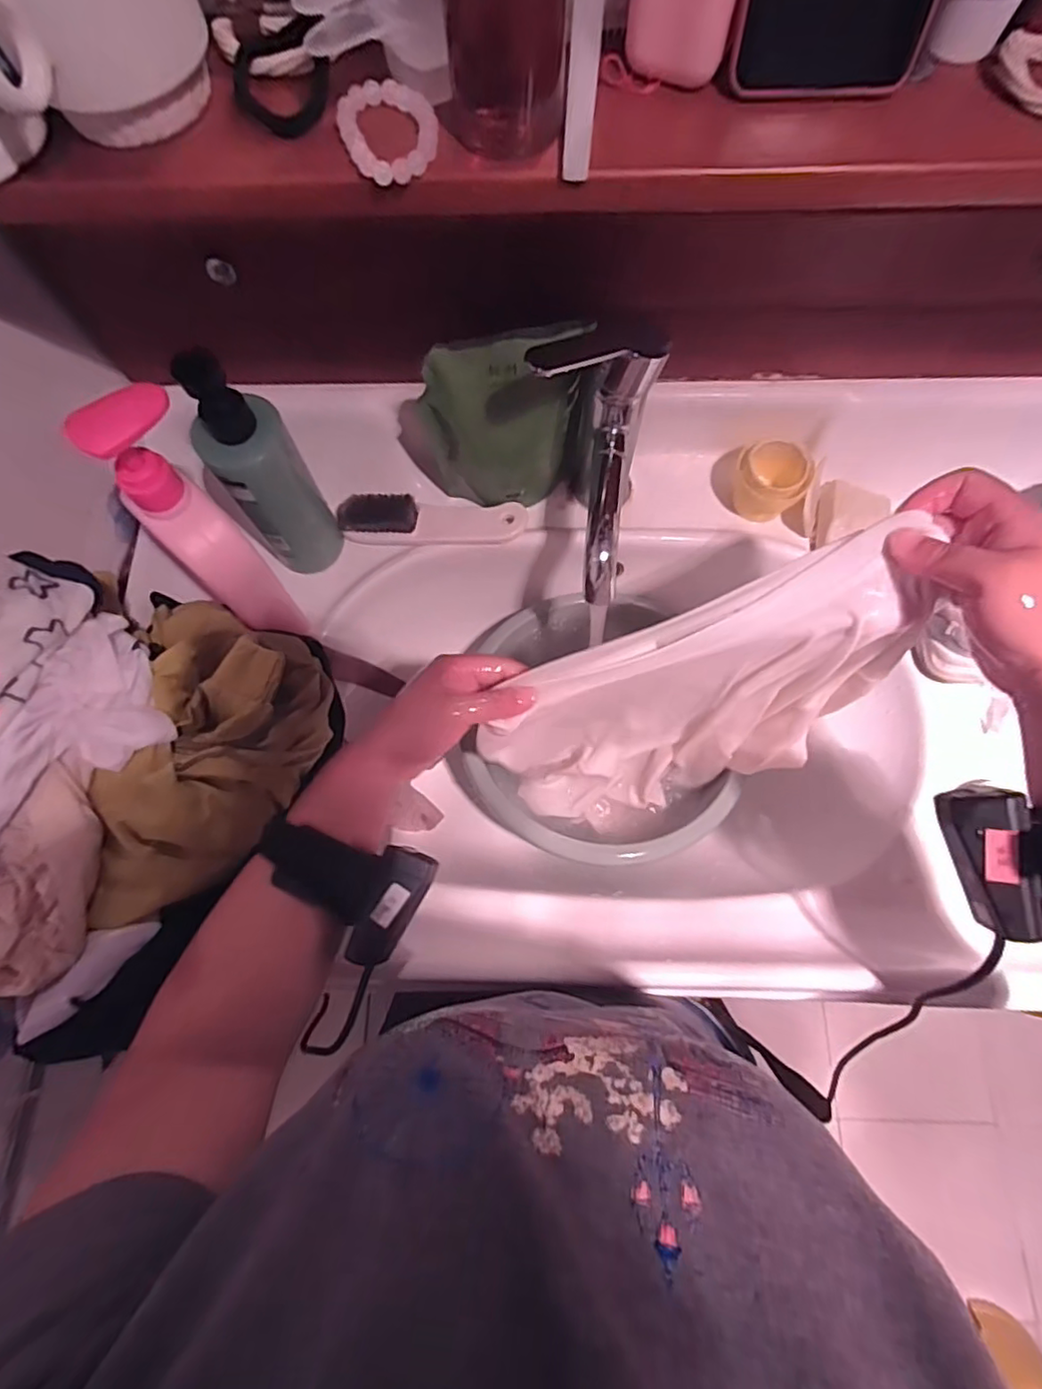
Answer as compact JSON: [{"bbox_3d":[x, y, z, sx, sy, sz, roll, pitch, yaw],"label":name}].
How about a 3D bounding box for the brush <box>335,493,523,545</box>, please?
[{"bbox_3d":[-0.080,-0.158,0.540,0.165,0.028,0.038,-3,73,1],"label":"brush"}]

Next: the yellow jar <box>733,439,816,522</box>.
[{"bbox_3d":[0.210,-0.182,0.513,0.060,0.053,0.062,26,76,9],"label":"yellow jar"}]

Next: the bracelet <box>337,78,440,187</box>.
[{"bbox_3d":[-0.056,-0.241,0.258,0.040,0.007,0.052,-15,73,-3],"label":"bracelet"}]

